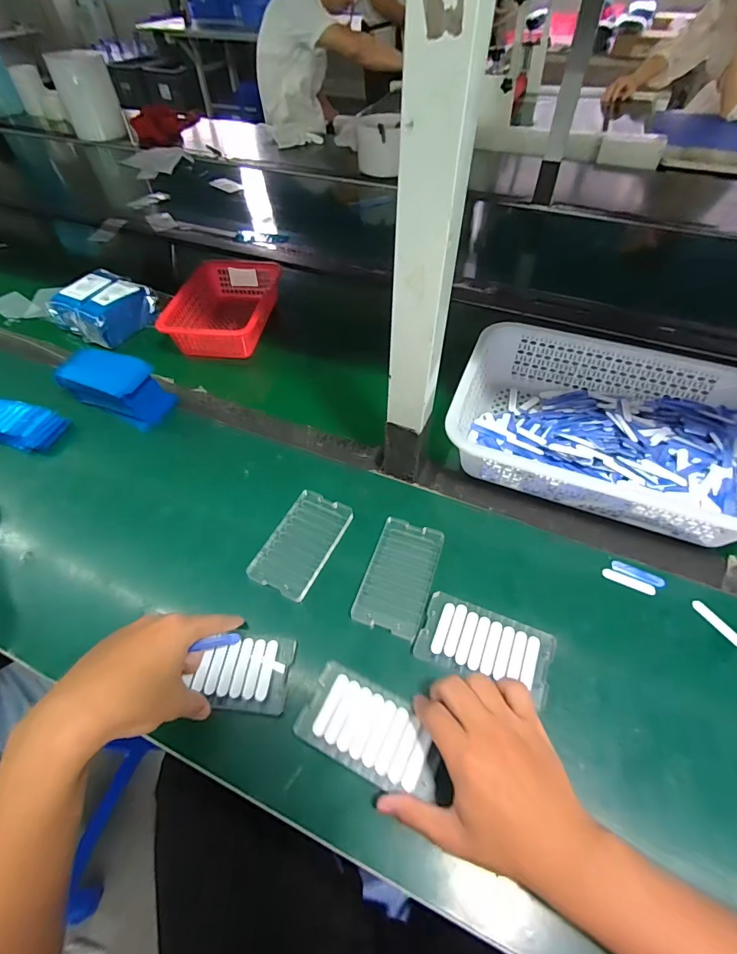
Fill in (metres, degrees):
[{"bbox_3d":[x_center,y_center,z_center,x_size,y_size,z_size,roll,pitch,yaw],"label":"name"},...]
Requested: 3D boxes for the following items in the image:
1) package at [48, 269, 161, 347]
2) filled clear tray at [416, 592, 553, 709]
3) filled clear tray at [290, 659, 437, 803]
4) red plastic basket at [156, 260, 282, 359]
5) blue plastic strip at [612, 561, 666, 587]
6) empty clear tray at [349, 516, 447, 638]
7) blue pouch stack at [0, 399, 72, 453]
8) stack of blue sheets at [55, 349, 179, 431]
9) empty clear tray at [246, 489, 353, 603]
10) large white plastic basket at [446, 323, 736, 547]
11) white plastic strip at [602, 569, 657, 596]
[{"bbox_3d":[-0.458,-0.293,0.749,0.126,0.067,0.131,18,54,15],"label":"package"},{"bbox_3d":[0.112,0.160,0.411,0.120,0.006,0.068,16,53,13],"label":"filled clear tray"},{"bbox_3d":[0.002,0.218,0.369,0.120,0.006,0.066,22,54,18],"label":"filled clear tray"},{"bbox_3d":[-0.243,-0.295,0.747,0.151,0.064,0.232,2,52,2],"label":"red plastic basket"},{"bbox_3d":[0.289,0.103,0.459,0.051,0.004,0.015,22,55,17],"label":"blue plastic strip"},{"bbox_3d":[0.034,0.101,0.454,0.069,0.004,0.121,15,54,13],"label":"empty clear tray"},{"bbox_3d":[-0.503,-0.078,0.603,0.150,0.022,0.066,15,54,12],"label":"blue pouch stack"},{"bbox_3d":[-0.358,-0.127,0.610,0.148,0.061,0.080,14,53,11],"label":"stack of blue sheets"},{"bbox_3d":[-0.074,0.073,0.482,0.070,0.015,0.122,20,55,16],"label":"empty clear tray"},{"bbox_3d":[0.296,-0.064,0.545,0.354,0.084,0.245,19,55,15],"label":"large white plastic basket"},{"bbox_3d":[0.275,0.110,0.453,0.052,0.004,0.013,22,55,17],"label":"white plastic strip"}]

